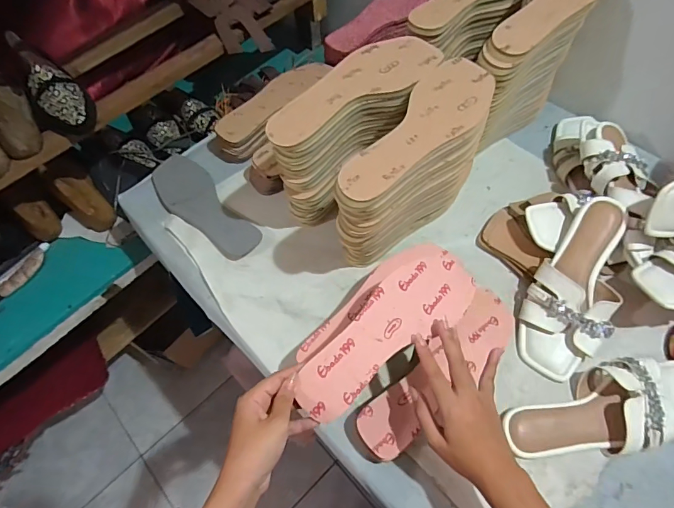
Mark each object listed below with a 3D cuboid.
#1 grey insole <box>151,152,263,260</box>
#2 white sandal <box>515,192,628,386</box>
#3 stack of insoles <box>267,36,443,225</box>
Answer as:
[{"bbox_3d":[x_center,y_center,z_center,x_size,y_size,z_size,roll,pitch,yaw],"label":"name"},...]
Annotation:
[{"bbox_3d":[-0.213,-0.075,0.637,0.081,0.006,0.231,-37,66,-18],"label":"grey insole"},{"bbox_3d":[0.307,0.033,0.518,0.094,0.043,0.233,22,81,15],"label":"white sandal"},{"bbox_3d":[0.025,-0.148,0.554,0.225,0.190,0.081,-41,66,-18],"label":"stack of insoles"}]

